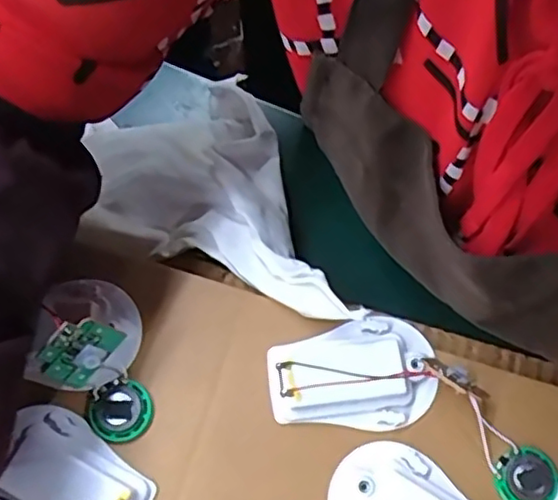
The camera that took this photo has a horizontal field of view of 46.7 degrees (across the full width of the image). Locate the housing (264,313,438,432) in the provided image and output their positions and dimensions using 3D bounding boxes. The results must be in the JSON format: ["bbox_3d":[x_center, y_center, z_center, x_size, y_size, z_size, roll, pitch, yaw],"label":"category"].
[{"bbox_3d":[0.034,0.057,0.307,0.079,0.019,0.052,-1,65,-2],"label":"housing"}]

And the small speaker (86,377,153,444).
[{"bbox_3d":[-0.075,0.075,0.302,0.028,0.009,0.028,1,65,-1],"label":"small speaker"}]

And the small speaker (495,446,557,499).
[{"bbox_3d":[0.114,0.105,0.296,0.028,0.008,0.027,1,65,-1],"label":"small speaker"}]

